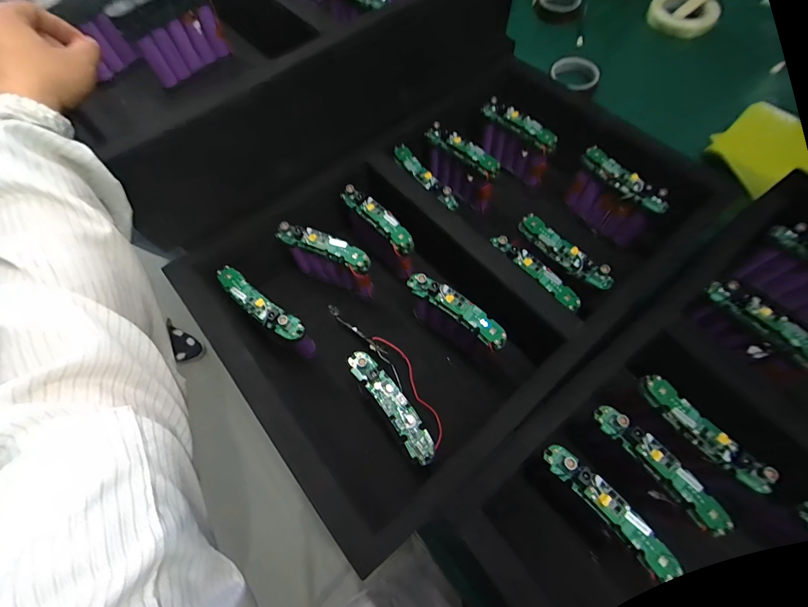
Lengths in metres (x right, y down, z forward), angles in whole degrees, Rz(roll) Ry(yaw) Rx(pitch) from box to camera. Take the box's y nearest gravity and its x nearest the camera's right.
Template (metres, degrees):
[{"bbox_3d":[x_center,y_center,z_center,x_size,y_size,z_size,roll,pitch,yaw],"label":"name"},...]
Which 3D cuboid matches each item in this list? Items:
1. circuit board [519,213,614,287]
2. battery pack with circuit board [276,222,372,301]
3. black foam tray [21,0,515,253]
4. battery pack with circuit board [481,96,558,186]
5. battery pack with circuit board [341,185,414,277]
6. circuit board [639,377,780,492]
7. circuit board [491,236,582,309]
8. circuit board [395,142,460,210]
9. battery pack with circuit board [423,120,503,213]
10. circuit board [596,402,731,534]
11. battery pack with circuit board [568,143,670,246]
[{"bbox_3d":[0.177,-0.058,0.395,0.019,0.024,0.117,-37,69,-14],"label":"circuit board"},{"bbox_3d":[-0.092,-0.053,0.442,0.114,0.088,0.028,24,69,12],"label":"battery pack with circuit board"},{"bbox_3d":[-0.152,-0.347,0.468,0.523,0.132,0.324,-36,69,-13],"label":"black foam tray"},{"bbox_3d":[0.161,-0.232,0.514,0.111,0.085,0.021,41,73,18],"label":"battery pack with circuit board"},{"bbox_3d":[-0.031,-0.089,0.454,0.024,0.080,0.114,-41,70,-15],"label":"battery pack with circuit board"},{"bbox_3d":[0.262,0.112,0.311,0.115,0.010,0.026,46,113,21],"label":"circuit board"},{"bbox_3d":[0.141,-0.037,0.383,0.019,0.013,0.115,-38,70,-14],"label":"circuit board"},{"bbox_3d":[0.024,-0.162,0.447,0.020,0.016,0.120,-33,69,-12],"label":"circuit board"},{"bbox_3d":[0.080,-0.190,0.500,0.115,0.087,0.022,40,73,18],"label":"battery pack with circuit board"},{"bbox_3d":[0.215,0.135,0.299,0.022,0.017,0.115,-36,69,-13],"label":"circuit board"},{"bbox_3d":[0.266,-0.137,0.461,0.023,0.087,0.113,-33,68,-12],"label":"battery pack with circuit board"}]

